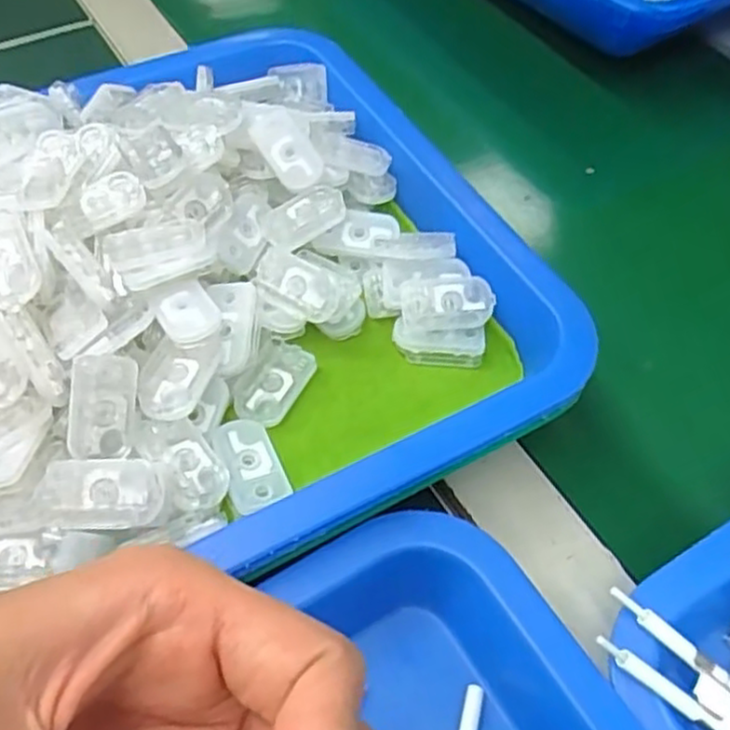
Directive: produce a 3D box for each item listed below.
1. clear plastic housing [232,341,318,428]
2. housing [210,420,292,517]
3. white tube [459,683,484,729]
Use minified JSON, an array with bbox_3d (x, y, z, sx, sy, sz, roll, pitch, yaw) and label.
[{"bbox_3d":[-0.035,0.007,0.287,0.020,0.007,0.036,25,57,14],"label":"clear plastic housing"},{"bbox_3d":[-0.041,0.035,0.265,0.021,0.007,0.036,-19,57,-15],"label":"housing"},{"bbox_3d":[0.034,0.114,0.234,0.006,0.004,0.023,14,55,8],"label":"white tube"}]

